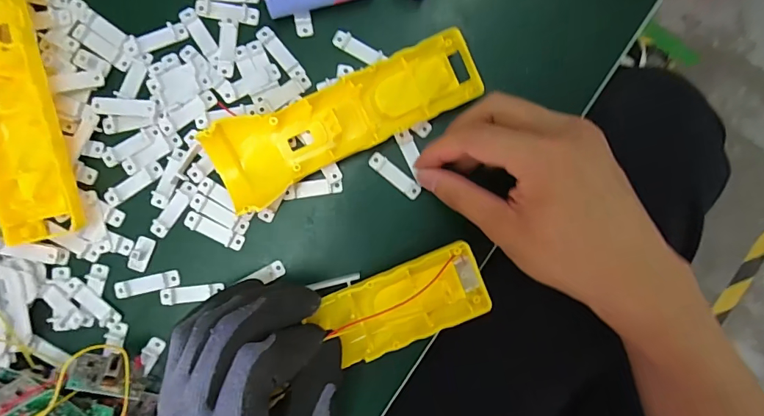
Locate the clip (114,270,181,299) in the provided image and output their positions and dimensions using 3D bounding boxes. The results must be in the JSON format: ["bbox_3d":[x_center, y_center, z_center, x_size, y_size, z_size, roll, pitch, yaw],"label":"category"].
[{"bbox_3d":[-0.140,0.045,0.255,0.037,0.004,0.009,-13,91,-3],"label":"clip"}]

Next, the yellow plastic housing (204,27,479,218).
[{"bbox_3d":[-0.019,-0.053,0.252,0.161,0.019,0.045,-25,91,-3],"label":"yellow plastic housing"}]

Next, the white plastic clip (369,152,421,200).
[{"bbox_3d":[0.008,-0.020,0.269,0.037,0.005,0.010,39,88,-3],"label":"white plastic clip"}]

